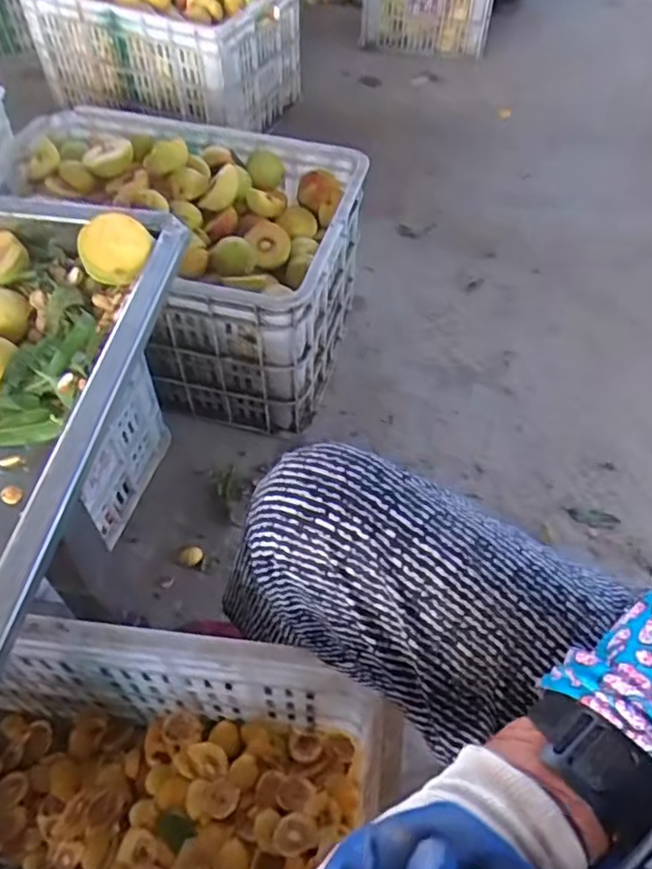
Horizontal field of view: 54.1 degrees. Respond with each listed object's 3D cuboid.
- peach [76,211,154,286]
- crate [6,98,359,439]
[{"bbox_3d":[-0.169,-0.149,0.517,0.048,0.051,0.050,0,53,-1],"label":"peach"},{"bbox_3d":[-0.235,-0.267,0.984,0.515,0.276,0.349,17,54,11],"label":"crate"}]

